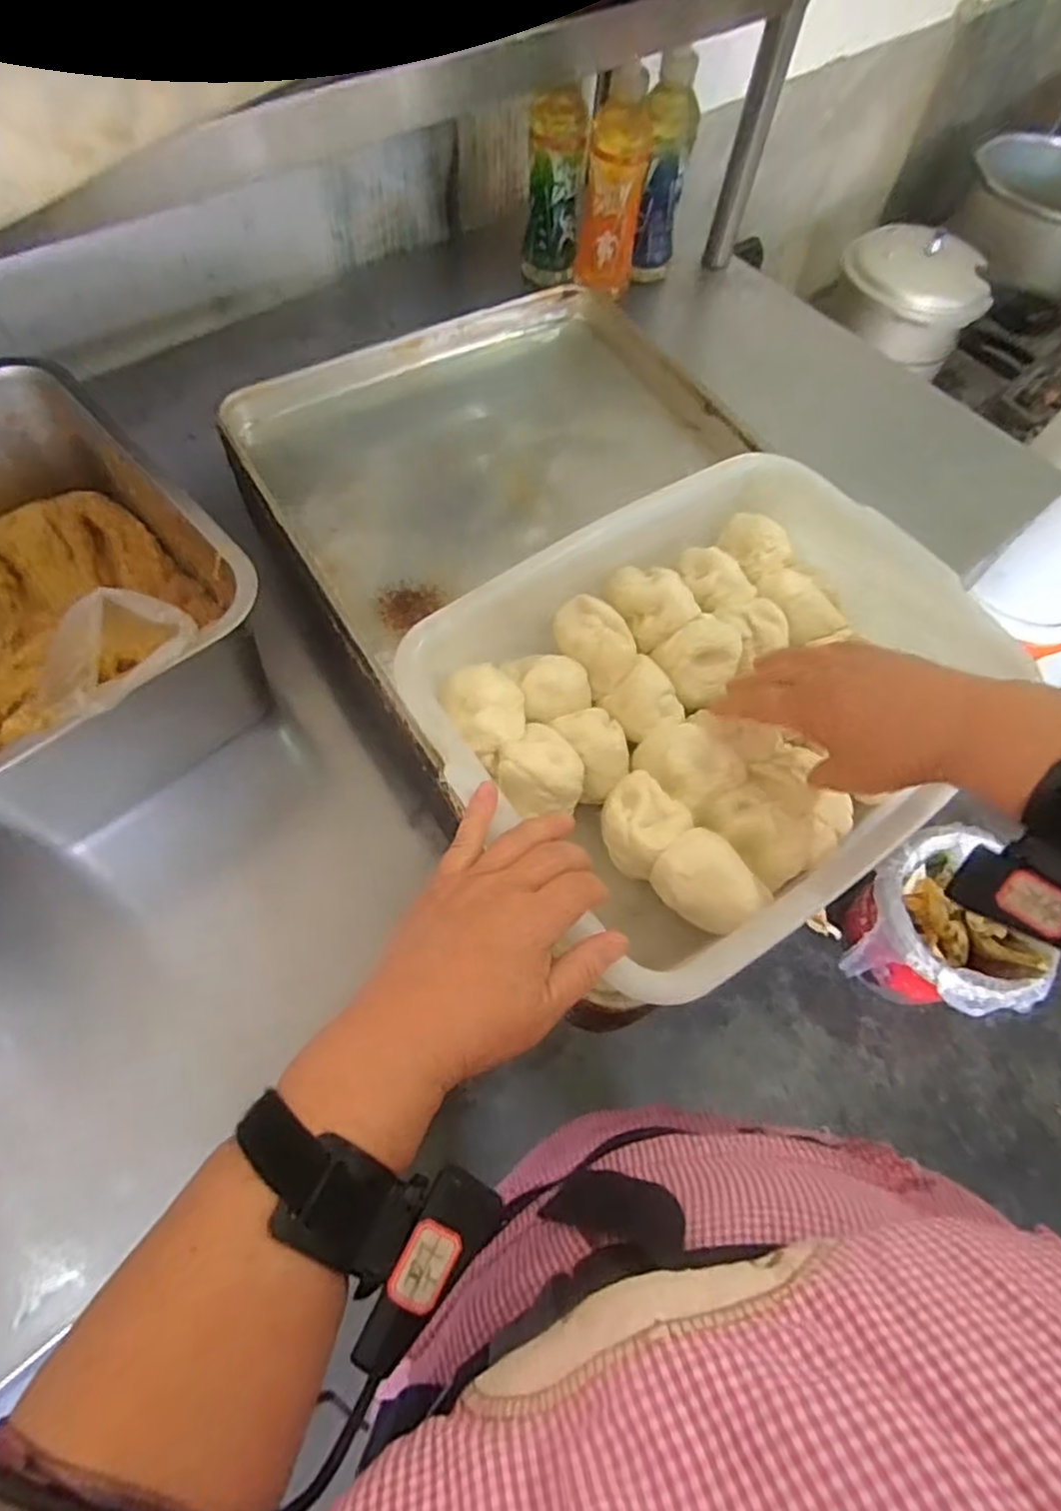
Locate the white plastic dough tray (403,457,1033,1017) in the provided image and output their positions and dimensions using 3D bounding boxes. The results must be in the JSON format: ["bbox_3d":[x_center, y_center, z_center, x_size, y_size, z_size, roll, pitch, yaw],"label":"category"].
[{"bbox_3d":[0.115,-0.046,0.468,0.338,0.065,0.267,-35,70,-19],"label":"white plastic dough tray"}]

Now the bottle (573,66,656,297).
[{"bbox_3d":[0.098,-0.660,0.838,0.069,0.197,0.060,9,63,0],"label":"bottle"}]

